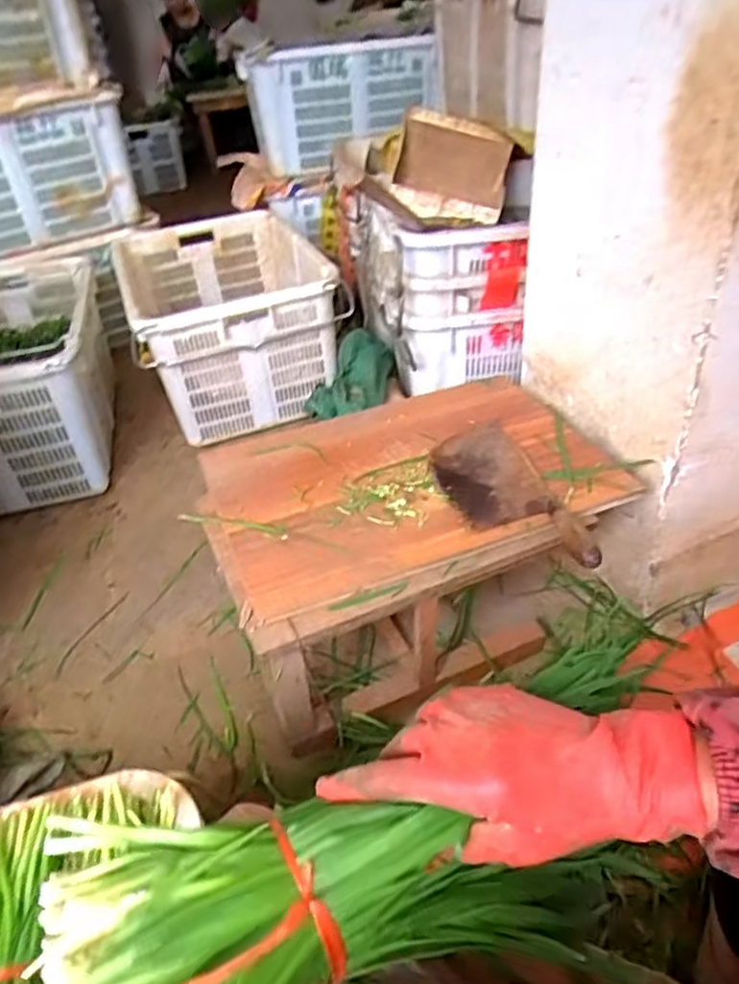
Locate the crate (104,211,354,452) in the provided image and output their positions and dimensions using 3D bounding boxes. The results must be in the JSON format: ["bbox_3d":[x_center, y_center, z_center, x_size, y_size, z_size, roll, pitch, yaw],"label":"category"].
[{"bbox_3d":[-0.361,-0.455,1.724,0.451,0.323,0.636,-16,39,-13],"label":"crate"}]

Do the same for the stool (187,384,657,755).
[{"bbox_3d":[0.074,0.095,1.040,0.581,0.288,0.434,-17,39,-15],"label":"stool"}]

